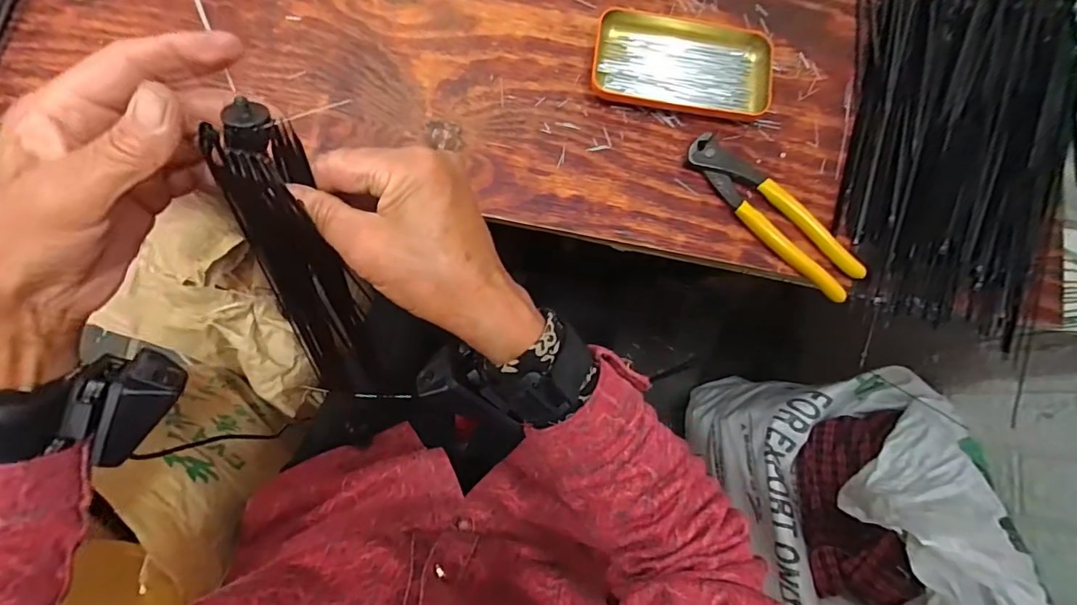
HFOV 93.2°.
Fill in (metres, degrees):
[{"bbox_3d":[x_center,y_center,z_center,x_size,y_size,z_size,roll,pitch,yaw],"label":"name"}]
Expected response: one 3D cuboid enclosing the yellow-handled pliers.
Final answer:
[{"bbox_3d":[0.183,-0.069,0.401,0.039,0.019,0.162,-44,86,-11],"label":"yellow-handled pliers"}]

